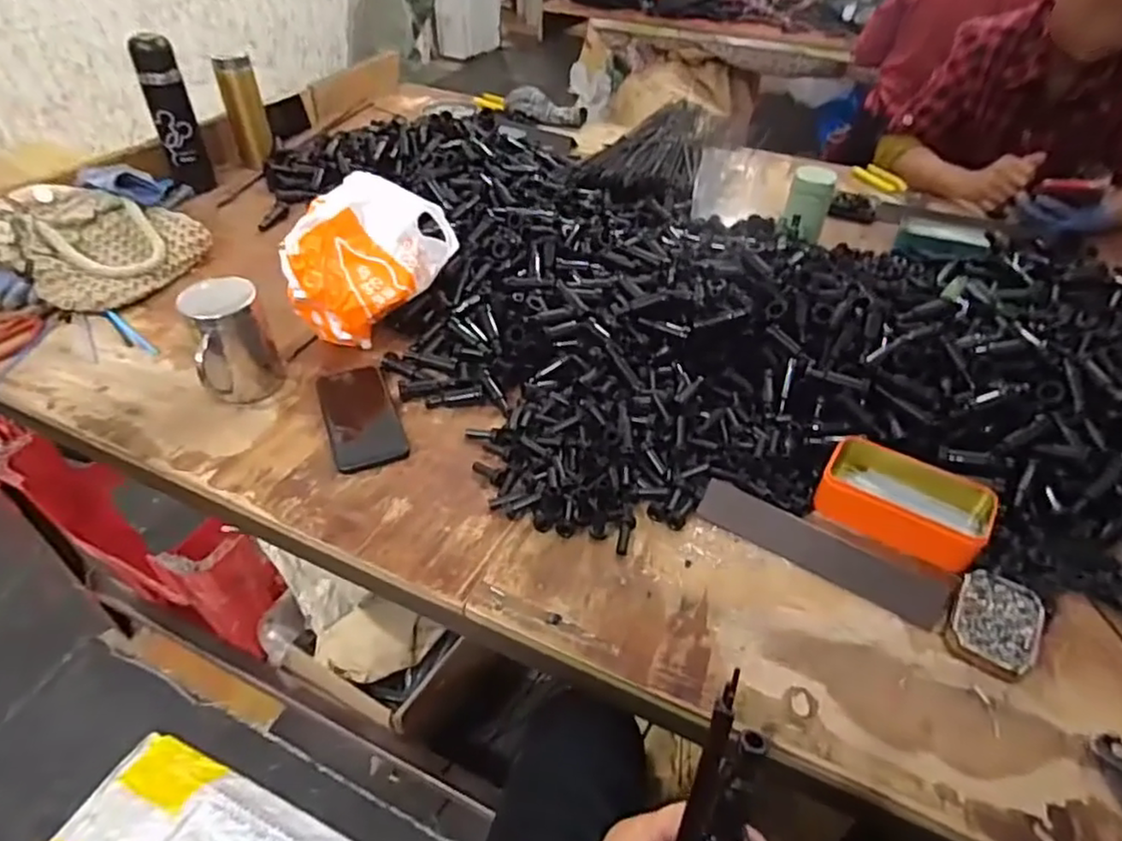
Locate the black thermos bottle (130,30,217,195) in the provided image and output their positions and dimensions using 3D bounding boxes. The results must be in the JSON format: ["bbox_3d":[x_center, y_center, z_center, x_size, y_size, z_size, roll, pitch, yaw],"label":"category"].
[{"bbox_3d":[-0.631,-0.493,1.064,0.060,0.220,0.055,-17,46,-21],"label":"black thermos bottle"}]

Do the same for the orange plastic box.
[{"bbox_3d":[0.330,0.083,0.635,0.147,0.054,0.084,27,48,24],"label":"orange plastic box"}]

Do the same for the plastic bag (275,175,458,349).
[{"bbox_3d":[-0.222,-0.179,0.786,0.134,0.152,0.185,11,43,9],"label":"plastic bag"}]

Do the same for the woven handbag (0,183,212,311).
[{"bbox_3d":[-0.640,-0.250,0.885,0.222,0.101,0.198,4,43,2],"label":"woven handbag"}]

